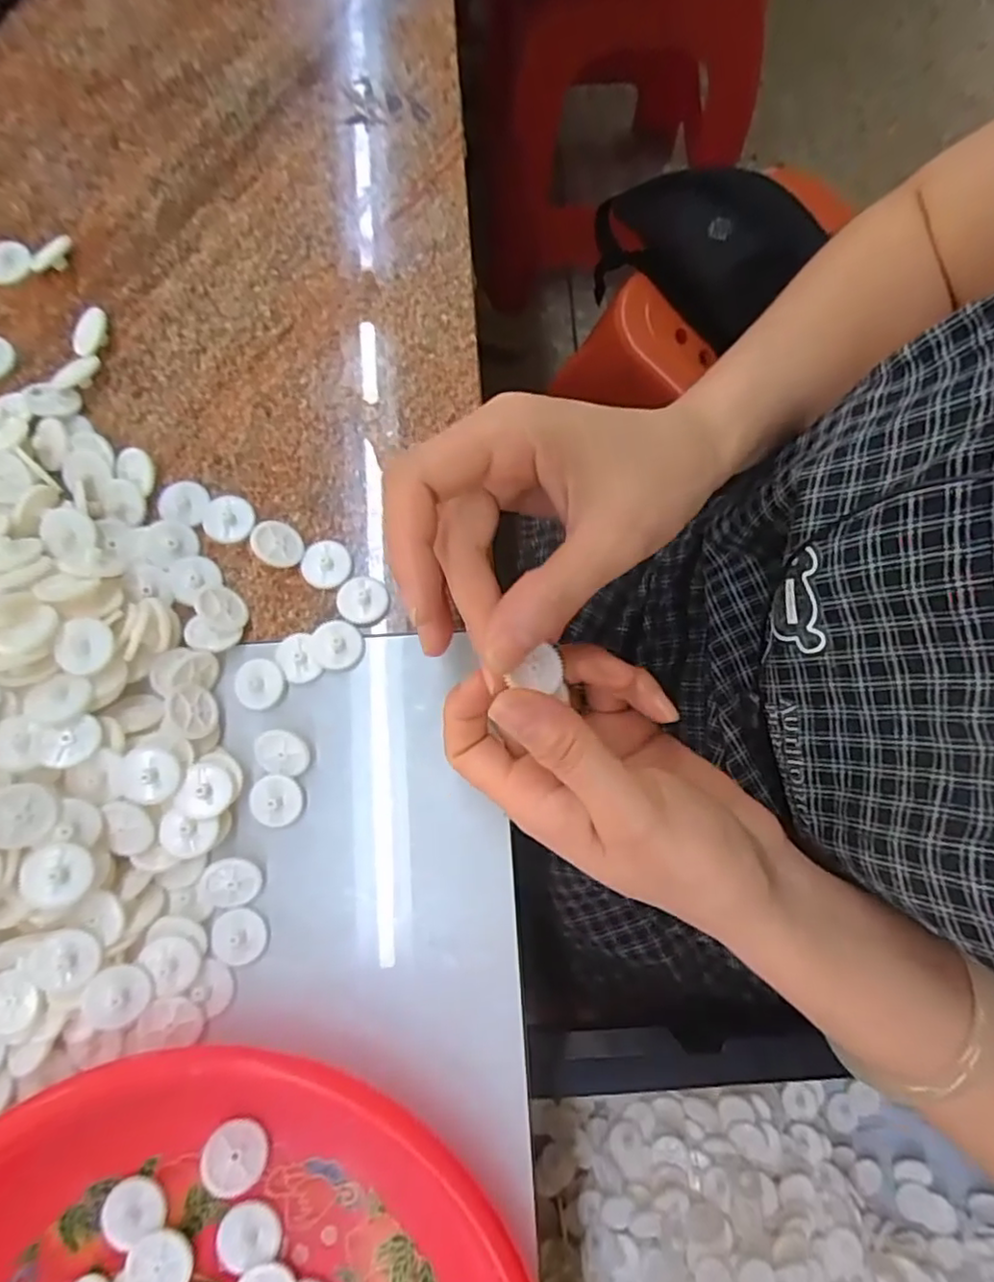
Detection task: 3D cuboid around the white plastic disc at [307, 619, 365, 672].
[{"bbox_3d":[-0.069,0.002,0.270,0.023,0.005,0.021,0,78,-1],"label":"white plastic disc"}]

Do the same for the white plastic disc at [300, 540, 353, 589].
[{"bbox_3d":[-0.075,-0.034,0.277,0.021,0.004,0.022,0,78,-1],"label":"white plastic disc"}]

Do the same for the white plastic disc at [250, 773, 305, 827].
[{"bbox_3d":[-0.090,0.065,0.256,0.021,0.005,0.020,0,78,-1],"label":"white plastic disc"}]

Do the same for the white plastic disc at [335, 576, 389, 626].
[{"bbox_3d":[-0.059,-0.018,0.274,0.021,0.004,0.021,0,78,-1],"label":"white plastic disc"}]

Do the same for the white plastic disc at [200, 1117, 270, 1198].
[{"bbox_3d":[-0.094,0.185,0.226,0.022,0.004,0.022,7,50,-9],"label":"white plastic disc"}]

